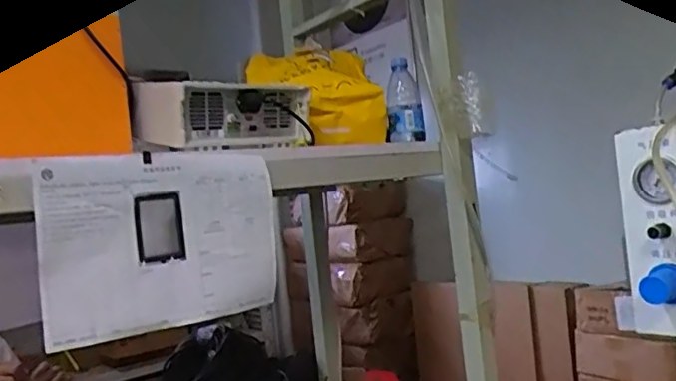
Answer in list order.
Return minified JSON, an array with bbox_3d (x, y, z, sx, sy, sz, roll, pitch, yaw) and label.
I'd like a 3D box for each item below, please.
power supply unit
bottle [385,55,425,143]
[{"bbox_3d":[-0.166,-0.102,0.873,0.143,0.083,0.219,-7,-1,44],"label":"power supply unit"},{"bbox_3d":[0.114,-0.158,1.054,0.063,0.143,0.054,-6,-1,9],"label":"bottle"}]

